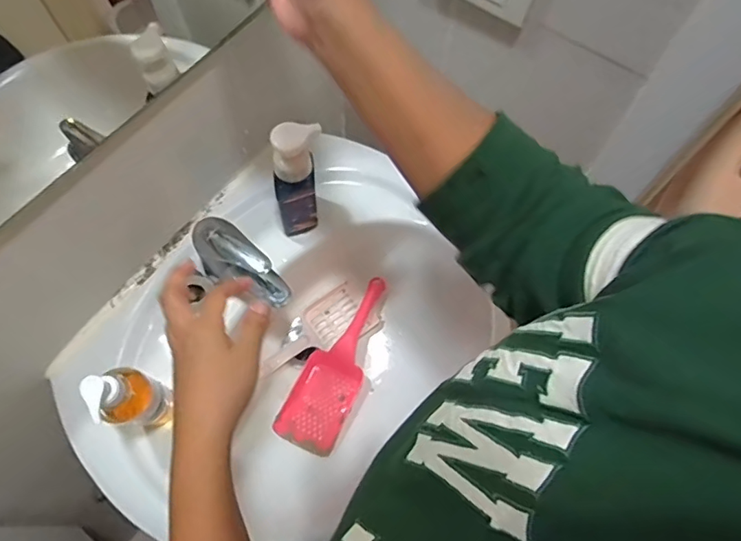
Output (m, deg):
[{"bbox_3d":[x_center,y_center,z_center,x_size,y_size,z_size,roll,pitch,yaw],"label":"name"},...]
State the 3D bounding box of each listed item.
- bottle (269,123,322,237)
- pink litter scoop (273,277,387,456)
[{"bbox_3d":[-0.085,-0.106,0.610,0.063,0.181,0.041,-16,68,-9],"label":"bottle"},{"bbox_3d":[-0.044,0.129,0.752,0.093,0.053,0.260,23,68,7],"label":"pink litter scoop"}]

